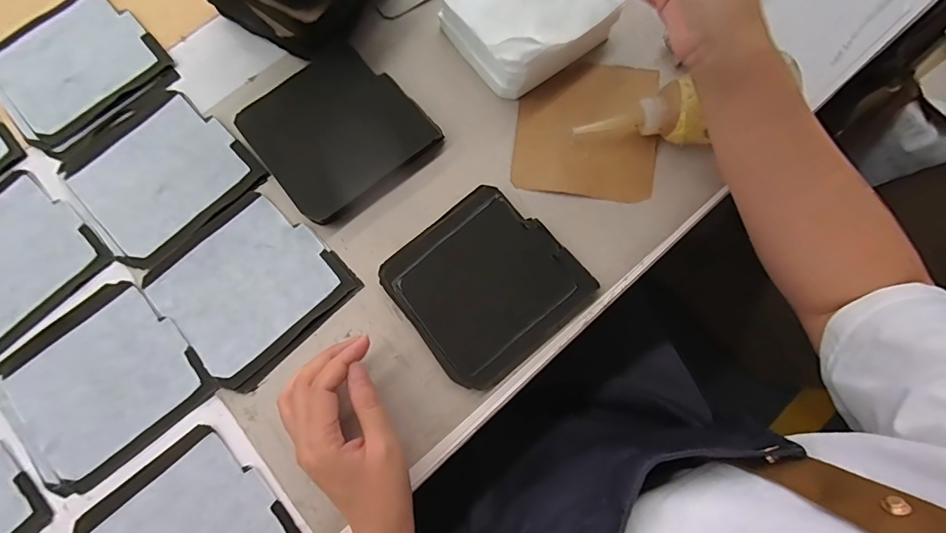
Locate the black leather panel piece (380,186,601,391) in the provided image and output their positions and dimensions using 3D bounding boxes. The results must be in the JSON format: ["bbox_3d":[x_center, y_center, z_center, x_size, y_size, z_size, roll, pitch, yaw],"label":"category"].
[{"bbox_3d":[0.009,0.013,0.365,0.137,0.011,0.134,-40,82,-7],"label":"black leather panel piece"}]

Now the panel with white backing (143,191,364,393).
[{"bbox_3d":[-0.190,0.015,0.368,0.133,0.004,0.134,44,82,7],"label":"panel with white backing"}]

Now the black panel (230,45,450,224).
[{"bbox_3d":[-0.122,-0.124,0.388,0.135,0.017,0.130,-39,82,-7],"label":"black panel"}]

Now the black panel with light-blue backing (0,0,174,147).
[{"bbox_3d":[-0.377,-0.191,0.402,0.137,0.009,0.119,-44,83,-8],"label":"black panel with light-blue backing"}]

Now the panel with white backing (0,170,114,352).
[{"bbox_3d":[-0.406,-0.005,0.372,0.129,0.009,0.134,44,82,7],"label":"panel with white backing"}]

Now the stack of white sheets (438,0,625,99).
[{"bbox_3d":[0.054,-0.227,0.392,0.129,0.048,0.118,-36,82,-7],"label":"stack of white sheets"}]

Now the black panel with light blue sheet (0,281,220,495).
[{"bbox_3d":[-0.303,0.093,0.352,0.139,0.010,0.130,-38,82,-7],"label":"black panel with light blue sheet"}]

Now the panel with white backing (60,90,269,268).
[{"bbox_3d":[-0.281,-0.085,0.388,0.139,0.009,0.133,-41,82,-7],"label":"panel with white backing"}]

